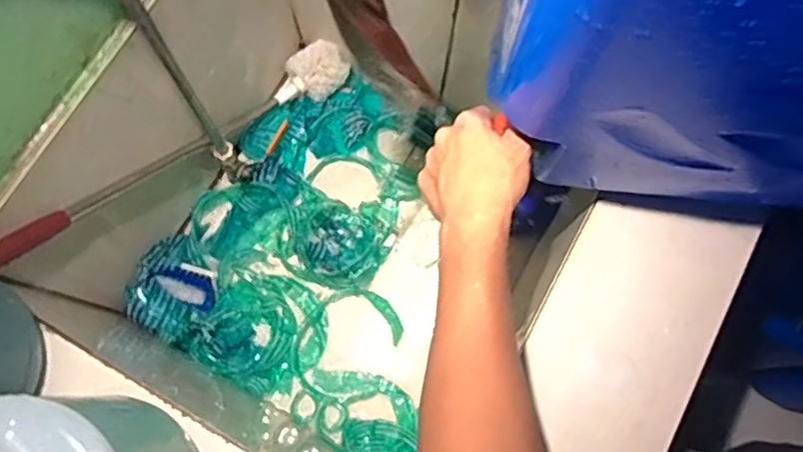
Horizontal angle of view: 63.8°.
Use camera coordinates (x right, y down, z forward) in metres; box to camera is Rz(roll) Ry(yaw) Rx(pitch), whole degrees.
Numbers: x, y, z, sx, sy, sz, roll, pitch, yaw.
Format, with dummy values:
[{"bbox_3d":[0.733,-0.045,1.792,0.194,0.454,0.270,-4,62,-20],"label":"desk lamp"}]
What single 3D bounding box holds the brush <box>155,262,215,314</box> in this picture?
[{"bbox_3d":[-0.289,0.077,0.882,0.079,0.033,0.053,30,77,7],"label":"brush"}]

